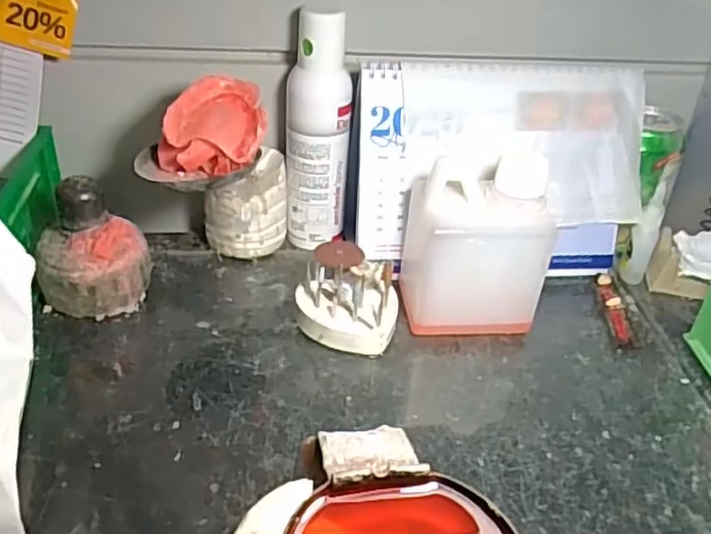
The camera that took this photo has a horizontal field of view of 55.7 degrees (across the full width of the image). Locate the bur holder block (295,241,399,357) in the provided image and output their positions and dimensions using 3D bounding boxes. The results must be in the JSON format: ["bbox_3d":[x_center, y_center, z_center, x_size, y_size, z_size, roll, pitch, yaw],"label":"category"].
[{"bbox_3d":[-0.006,0.022,0.472,0.069,0.051,0.064,4,36,-1],"label":"bur holder block"}]

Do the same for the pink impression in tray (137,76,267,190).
[{"bbox_3d":[-0.099,-0.085,0.437,0.080,0.048,0.062,-14,40,-24],"label":"pink impression in tray"}]

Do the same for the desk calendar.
[{"bbox_3d":[0.112,-0.063,0.512,0.222,0.157,0.086,-2,37,-9],"label":"desk calendar"}]

